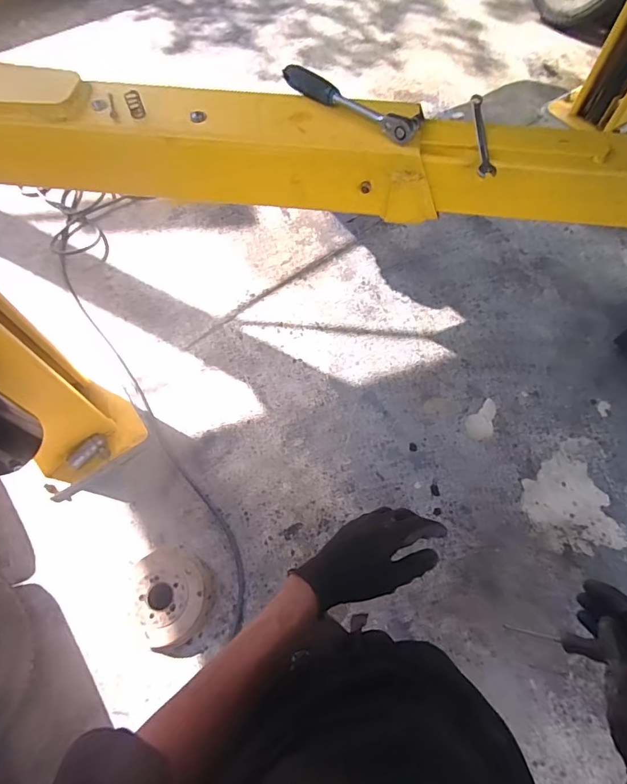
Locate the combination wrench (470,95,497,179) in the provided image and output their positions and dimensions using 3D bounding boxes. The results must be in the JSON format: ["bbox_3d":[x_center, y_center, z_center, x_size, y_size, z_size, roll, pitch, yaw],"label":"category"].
[{"bbox_3d":[0.207,-0.313,0.526,0.021,0.009,0.140,4,65,1],"label":"combination wrench"}]

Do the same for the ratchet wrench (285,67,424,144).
[{"bbox_3d":[0.045,-0.354,0.518,0.186,0.022,0.046,33,69,14],"label":"ratchet wrench"}]

